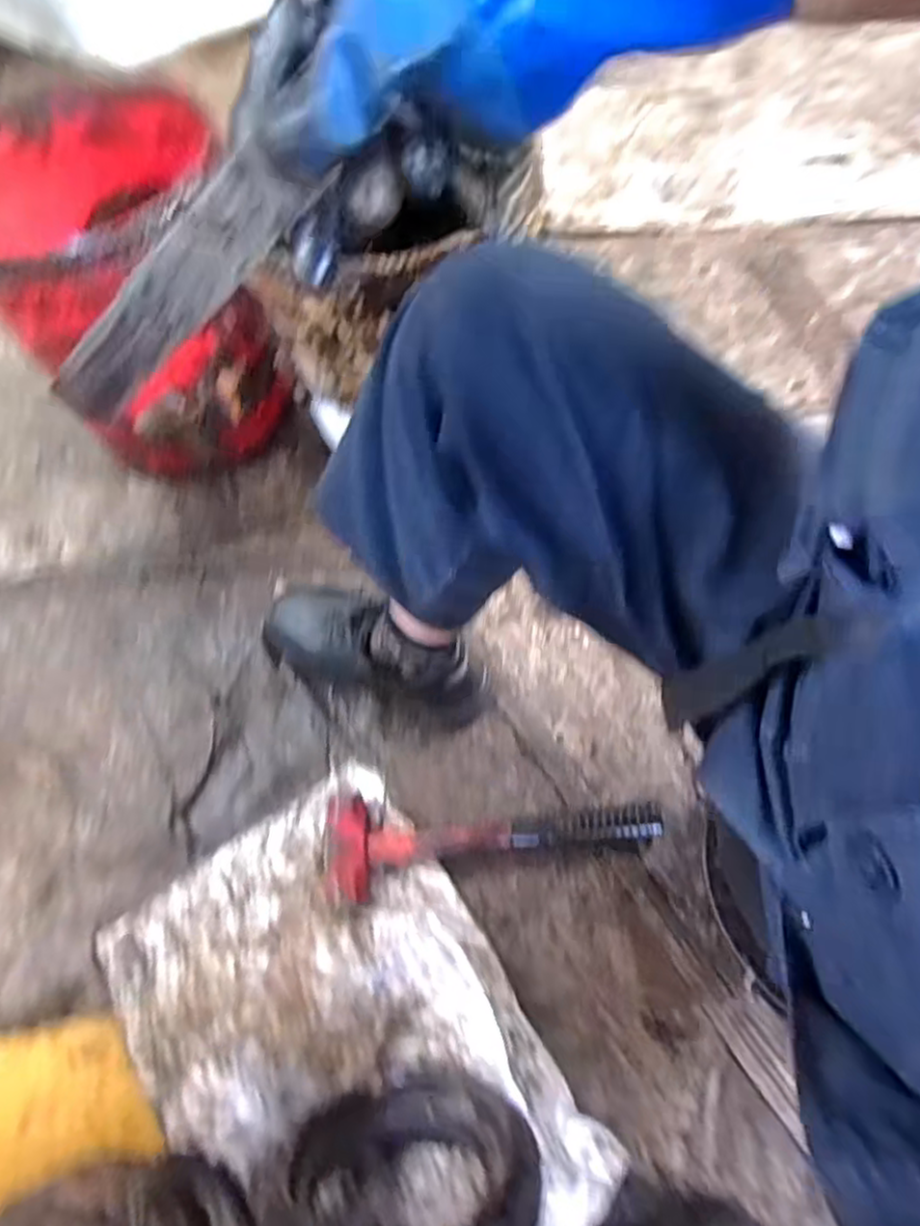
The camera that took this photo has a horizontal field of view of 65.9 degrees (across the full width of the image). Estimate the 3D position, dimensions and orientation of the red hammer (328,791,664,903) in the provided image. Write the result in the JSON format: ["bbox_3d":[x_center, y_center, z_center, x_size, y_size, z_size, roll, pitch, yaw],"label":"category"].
[{"bbox_3d":[0.032,0.221,0.681,0.322,0.049,0.102,-2,65,2],"label":"red hammer"}]

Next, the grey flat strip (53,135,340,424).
[{"bbox_3d":[-0.144,-0.153,0.350,0.177,0.036,0.004,-30,43,30],"label":"grey flat strip"}]

